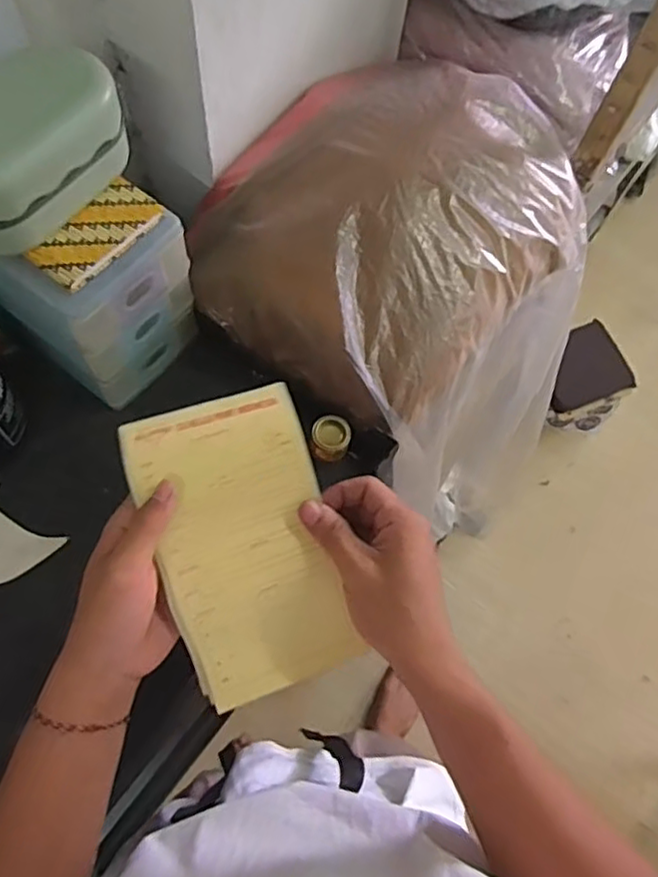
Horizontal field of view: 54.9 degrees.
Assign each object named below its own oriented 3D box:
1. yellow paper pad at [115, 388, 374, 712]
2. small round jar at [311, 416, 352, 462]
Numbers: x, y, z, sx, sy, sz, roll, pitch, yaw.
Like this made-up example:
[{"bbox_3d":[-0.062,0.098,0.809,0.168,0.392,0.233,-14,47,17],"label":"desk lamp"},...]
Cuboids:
[{"bbox_3d":[-0.054,0.071,0.415,0.109,0.022,0.190,-18,99,-7],"label":"yellow paper pad"},{"bbox_3d":[0.003,-0.001,0.666,0.040,0.026,0.042,2,67,-4],"label":"small round jar"}]

